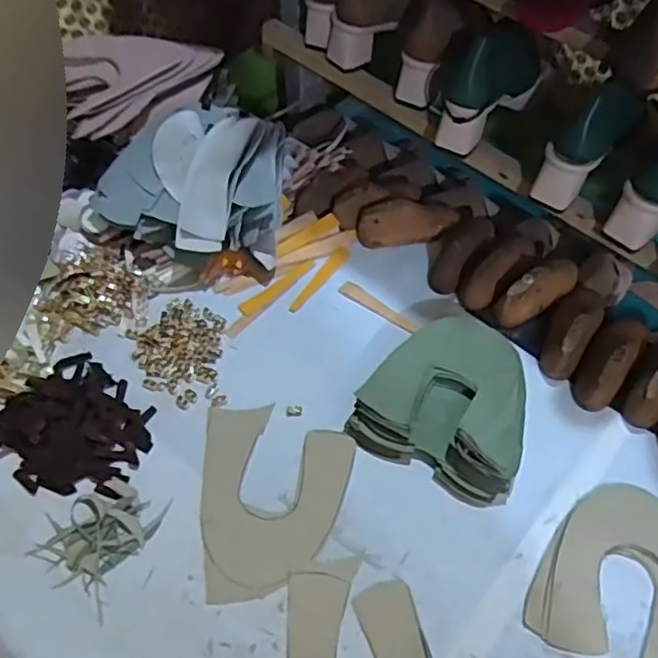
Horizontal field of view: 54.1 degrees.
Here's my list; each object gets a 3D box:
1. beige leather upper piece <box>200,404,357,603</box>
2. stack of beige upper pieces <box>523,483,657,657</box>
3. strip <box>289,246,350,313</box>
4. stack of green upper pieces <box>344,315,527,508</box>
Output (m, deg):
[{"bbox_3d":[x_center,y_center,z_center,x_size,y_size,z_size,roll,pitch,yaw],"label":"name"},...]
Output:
[{"bbox_3d":[-0.050,0.163,0.639,0.148,0.004,0.193,-2,55,-2],"label":"beige leather upper piece"},{"bbox_3d":[0.284,0.228,0.600,0.166,0.009,0.170,18,56,12],"label":"stack of beige upper pieces"},{"bbox_3d":[-0.013,-0.063,0.808,0.022,0.004,0.118,29,59,19],"label":"strip"},{"bbox_3d":[0.134,0.070,0.686,0.168,0.045,0.183,24,58,16],"label":"stack of green upper pieces"}]

